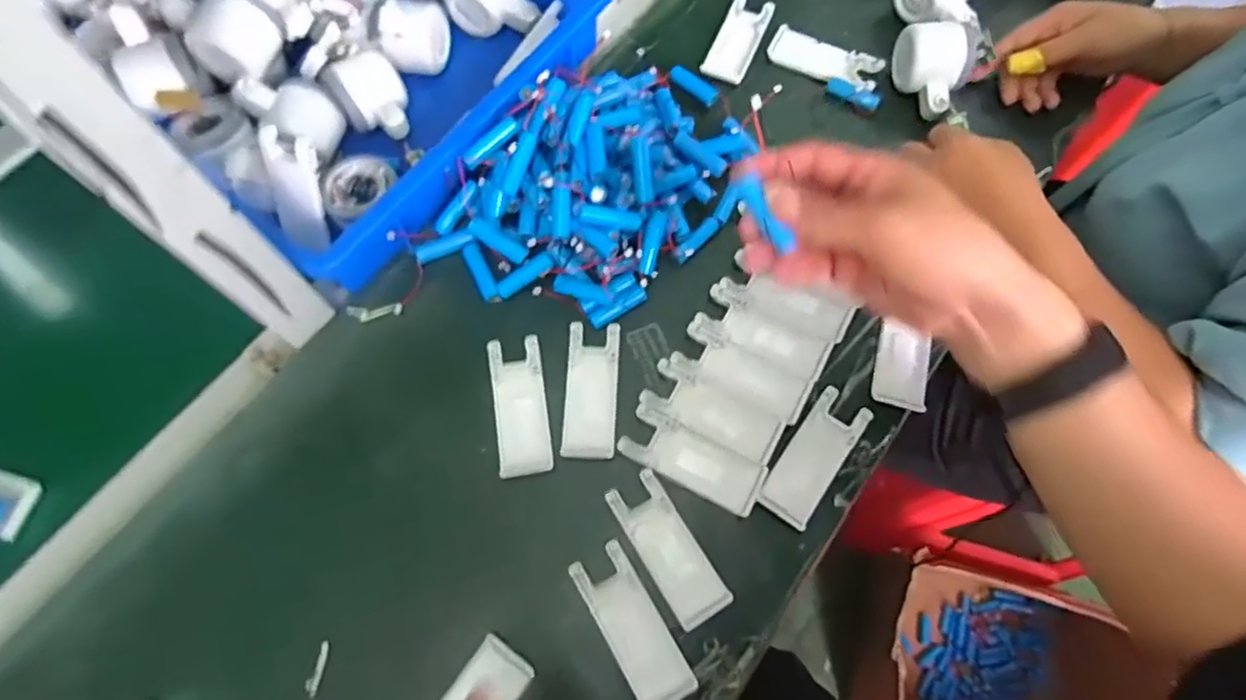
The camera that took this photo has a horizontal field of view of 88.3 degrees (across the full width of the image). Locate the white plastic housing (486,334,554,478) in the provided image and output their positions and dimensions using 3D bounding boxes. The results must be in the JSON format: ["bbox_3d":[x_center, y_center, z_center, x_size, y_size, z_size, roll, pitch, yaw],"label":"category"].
[{"bbox_3d":[-0.078,0.041,0.483,0.039,0.006,0.104,-10,69,-3],"label":"white plastic housing"}]

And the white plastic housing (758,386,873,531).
[{"bbox_3d":[0.139,0.077,0.466,0.040,0.005,0.103,34,73,13],"label":"white plastic housing"}]

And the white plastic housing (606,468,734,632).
[{"bbox_3d":[0.031,0.137,0.445,0.039,0.006,0.103,-31,72,-10],"label":"white plastic housing"}]

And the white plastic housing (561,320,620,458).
[{"bbox_3d":[-0.024,0.030,0.488,0.038,0.004,0.103,2,69,2],"label":"white plastic housing"}]

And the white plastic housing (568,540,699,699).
[{"bbox_3d":[0.007,0.183,0.426,0.039,0.008,0.105,-29,71,-10],"label":"white plastic housing"}]

